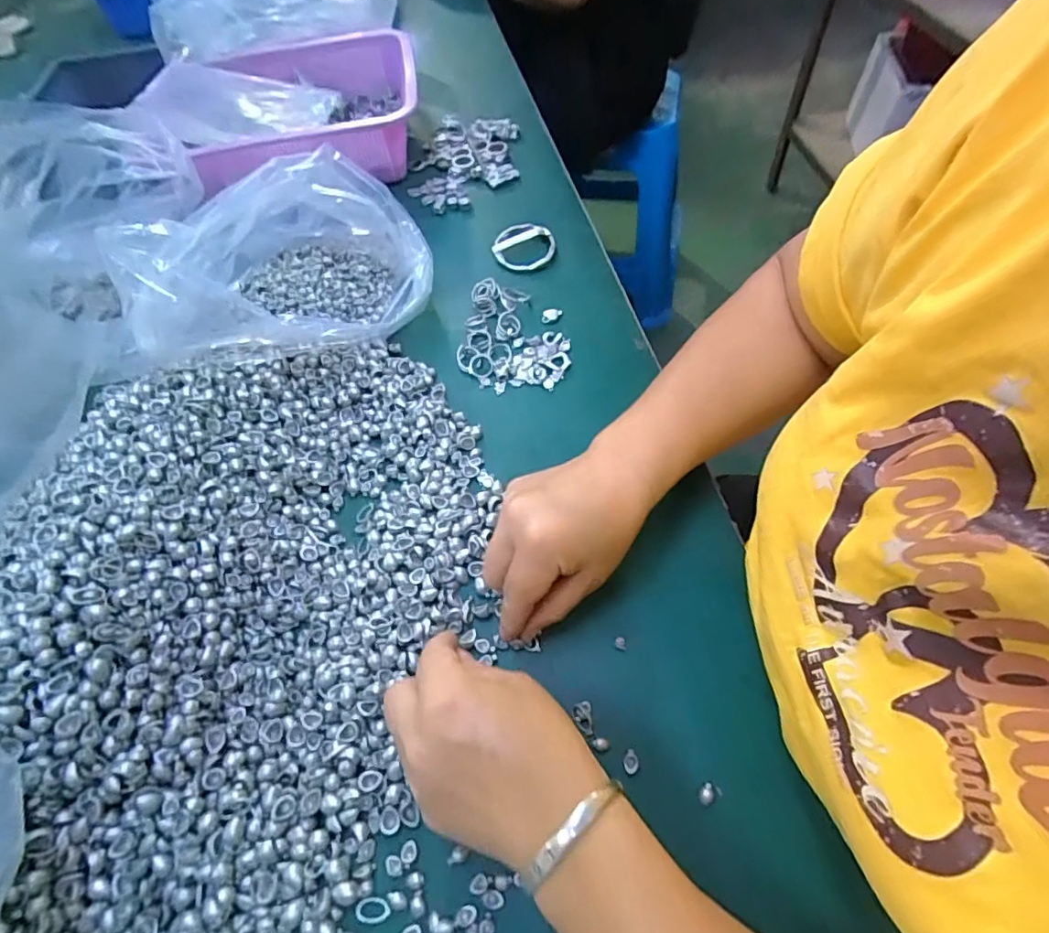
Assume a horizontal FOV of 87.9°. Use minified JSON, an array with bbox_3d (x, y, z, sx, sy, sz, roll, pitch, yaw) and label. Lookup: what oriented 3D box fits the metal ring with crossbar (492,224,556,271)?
[{"bbox_3d":[-0.002,-0.215,0.528,0.056,0.011,0.059,-2,58,3],"label":"metal ring with crossbar"}]

